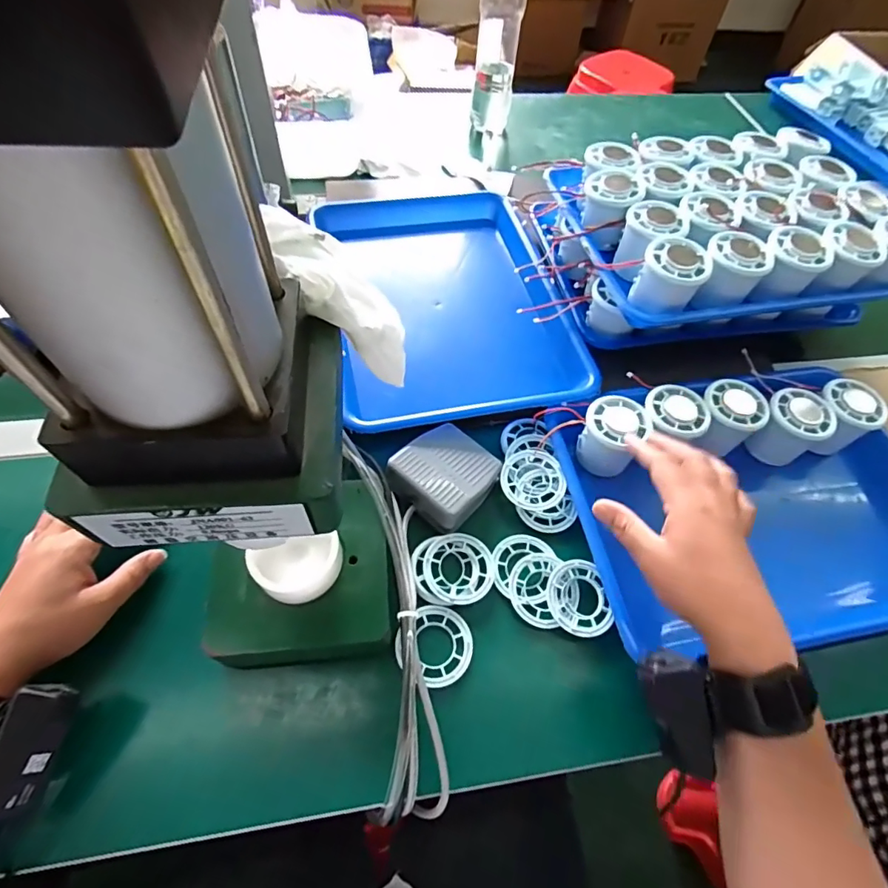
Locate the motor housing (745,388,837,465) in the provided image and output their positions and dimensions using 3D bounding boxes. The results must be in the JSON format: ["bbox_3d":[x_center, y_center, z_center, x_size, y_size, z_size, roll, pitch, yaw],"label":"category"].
[{"bbox_3d":[0.322,-0.014,0.471,0.052,0.060,0.052,-36,67,-24],"label":"motor housing"}]

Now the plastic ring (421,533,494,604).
[{"bbox_3d":[0.012,0.100,0.402,0.055,0.008,0.057,2,58,-3],"label":"plastic ring"}]

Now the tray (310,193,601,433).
[{"bbox_3d":[-0.004,-0.162,0.543,0.238,0.035,0.344,-11,59,-11],"label":"tray"}]

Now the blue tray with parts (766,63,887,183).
[{"bbox_3d":[0.739,-0.544,0.830,0.237,0.064,0.282,-10,59,-11],"label":"blue tray with parts"}]

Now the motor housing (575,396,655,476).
[{"bbox_3d":[0.150,-0.005,0.454,0.053,0.058,0.053,30,60,14],"label":"motor housing"}]

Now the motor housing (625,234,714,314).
[{"bbox_3d":[0.202,-0.148,0.448,0.052,0.050,0.051,30,60,14],"label":"motor housing"}]

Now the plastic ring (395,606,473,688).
[{"bbox_3d":[-0.005,0.151,0.375,0.053,0.009,0.056,2,58,-3],"label":"plastic ring"}]

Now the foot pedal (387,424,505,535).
[{"bbox_3d":[0.001,0.026,0.437,0.077,0.032,0.082,36,62,17],"label":"foot pedal"}]

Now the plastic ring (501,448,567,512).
[{"bbox_3d":[0.080,0.030,0.443,0.055,0.006,0.056,-1,63,1],"label":"plastic ring"}]

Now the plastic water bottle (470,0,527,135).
[{"bbox_3d":[0.079,-0.570,0.713,0.062,0.219,0.067,4,58,-2],"label":"plastic water bottle"}]

